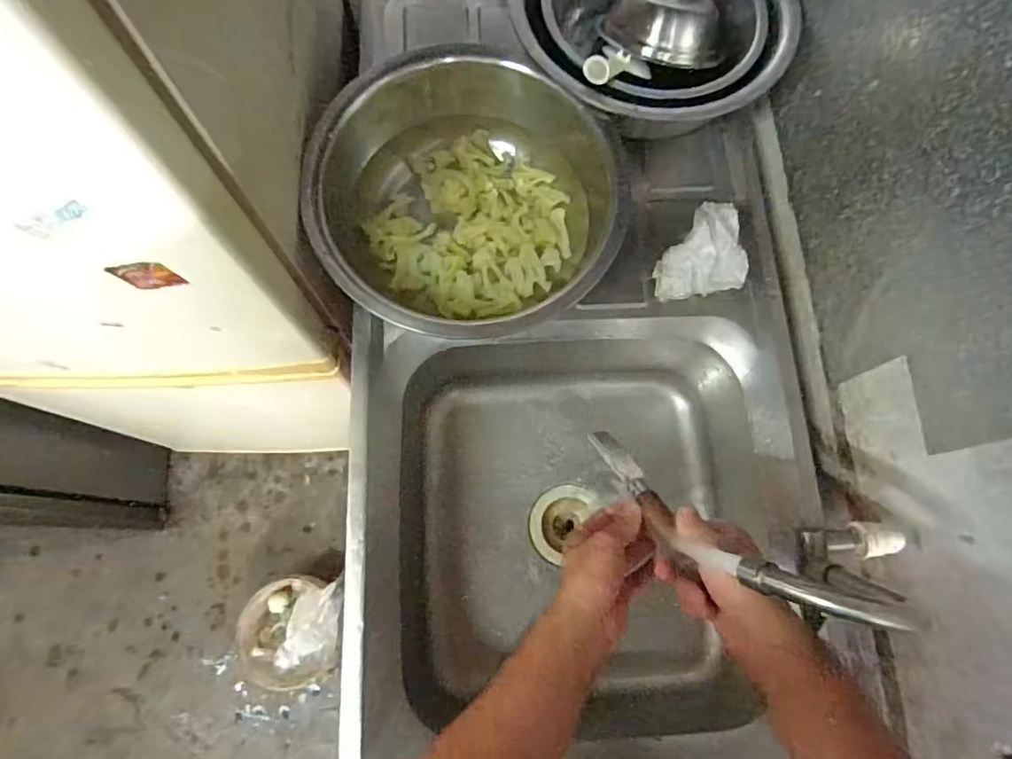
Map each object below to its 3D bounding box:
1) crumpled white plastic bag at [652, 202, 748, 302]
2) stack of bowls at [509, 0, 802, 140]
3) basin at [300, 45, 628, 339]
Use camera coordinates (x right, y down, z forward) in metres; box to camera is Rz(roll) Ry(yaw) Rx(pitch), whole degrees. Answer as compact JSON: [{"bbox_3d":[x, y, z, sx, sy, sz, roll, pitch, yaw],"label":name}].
[{"bbox_3d":[0.222,-0.150,0.652,0.086,0.054,0.103,1,75,-1],"label":"crumpled white plastic bag"},{"bbox_3d":[0.183,-0.426,0.685,0.340,0.120,0.300,-39,79,-11],"label":"stack of bowls"},{"bbox_3d":[-0.046,-0.196,0.631,0.307,0.106,0.316,0,75,-1],"label":"basin"}]

